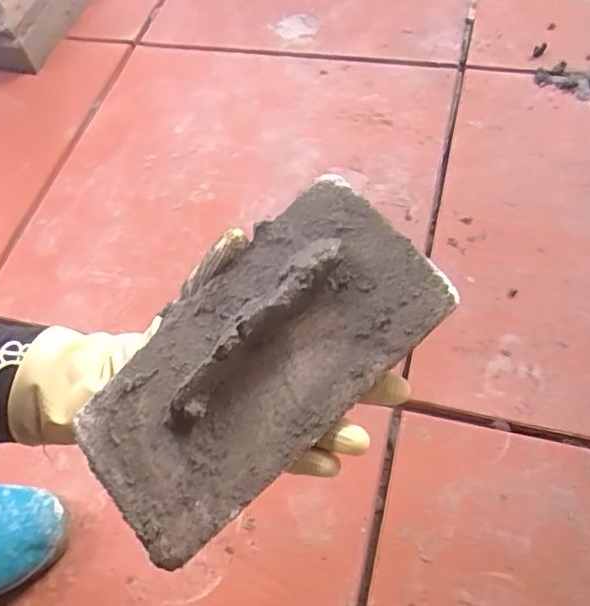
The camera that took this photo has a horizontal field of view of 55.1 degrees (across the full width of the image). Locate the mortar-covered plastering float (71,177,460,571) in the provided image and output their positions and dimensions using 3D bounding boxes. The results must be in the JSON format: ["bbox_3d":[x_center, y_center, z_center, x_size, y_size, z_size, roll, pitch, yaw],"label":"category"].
[{"bbox_3d":[-0.025,0.033,0.289,0.203,0.025,0.098,-45,72,5],"label":"mortar-covered plastering float"}]

